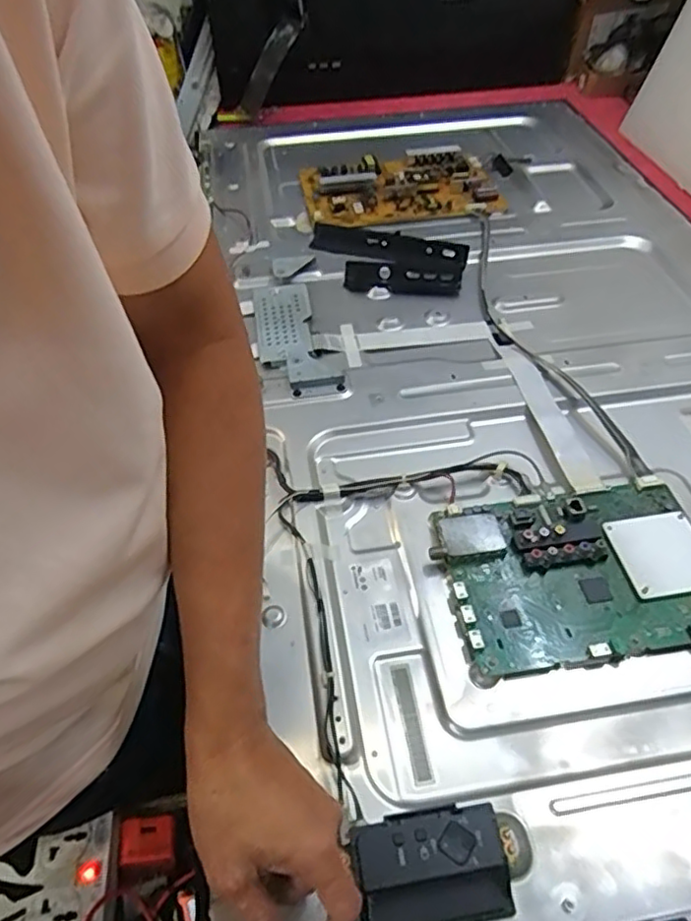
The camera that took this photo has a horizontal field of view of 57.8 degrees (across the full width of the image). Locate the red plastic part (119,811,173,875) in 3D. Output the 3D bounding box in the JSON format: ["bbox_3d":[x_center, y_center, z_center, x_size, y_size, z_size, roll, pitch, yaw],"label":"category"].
[{"bbox_3d":[-0.169,0.330,0.541,0.046,0.019,0.043,-8,49,-2],"label":"red plastic part"}]

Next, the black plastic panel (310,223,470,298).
[{"bbox_3d":[0.050,-0.269,0.831,0.212,0.020,0.118,13,53,14],"label":"black plastic panel"}]

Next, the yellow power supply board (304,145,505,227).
[{"bbox_3d":[0.080,-0.421,0.963,0.288,0.019,0.195,-8,49,-3],"label":"yellow power supply board"}]

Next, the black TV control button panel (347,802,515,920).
[{"bbox_3d":[0.051,0.248,0.380,0.091,0.024,0.060,-8,51,-3],"label":"black TV control button panel"}]

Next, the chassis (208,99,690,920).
[{"bbox_3d":[0.192,-0.158,0.728,0.638,0.033,1.127,-10,51,-5],"label":"chassis"}]

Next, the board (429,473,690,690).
[{"bbox_3d":[0.192,0.088,0.517,0.217,0.021,0.159,-10,51,-5],"label":"board"}]

